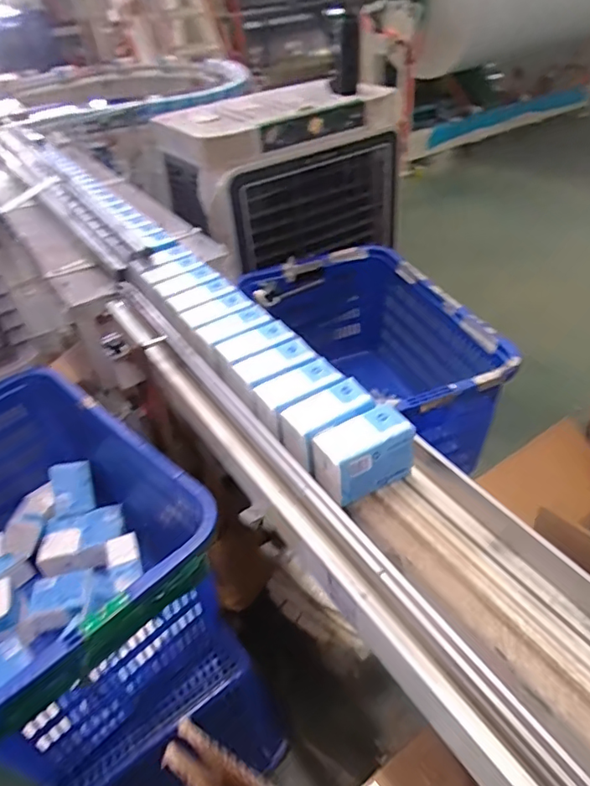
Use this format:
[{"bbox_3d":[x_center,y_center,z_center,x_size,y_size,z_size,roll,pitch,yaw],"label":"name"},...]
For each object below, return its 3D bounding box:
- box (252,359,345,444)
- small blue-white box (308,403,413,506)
[{"bbox_3d":[0.006,0.005,0.803,0.127,0.057,0.078,-24,42,-22],"label":"box"},{"bbox_3d":[0.088,0.082,0.722,0.126,0.079,0.066,-21,41,-19],"label":"small blue-white box"}]

